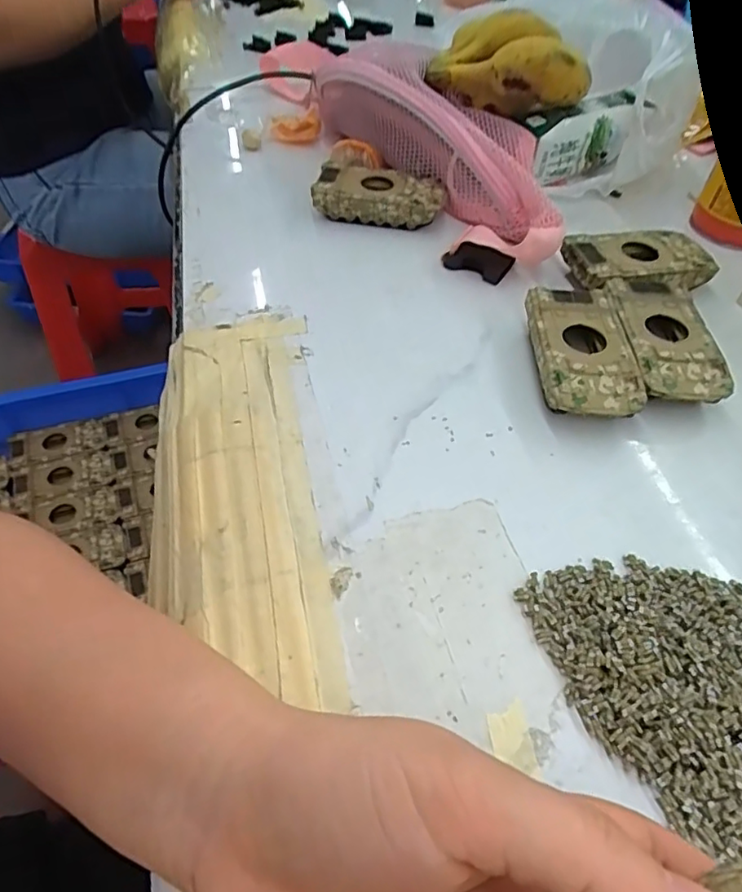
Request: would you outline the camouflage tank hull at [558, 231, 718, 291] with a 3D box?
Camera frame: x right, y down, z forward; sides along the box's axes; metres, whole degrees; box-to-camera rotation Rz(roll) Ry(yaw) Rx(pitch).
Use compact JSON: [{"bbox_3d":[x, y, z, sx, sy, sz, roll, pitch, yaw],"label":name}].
[{"bbox_3d":[0.181,-0.120,0.388,0.096,0.025,0.054,-9,51,-9],"label":"camouflage tank hull"}]

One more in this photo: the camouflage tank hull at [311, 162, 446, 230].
[{"bbox_3d":[0.007,-0.190,0.438,0.093,0.030,0.044,9,51,5],"label":"camouflage tank hull"}]

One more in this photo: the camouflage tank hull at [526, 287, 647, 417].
[{"bbox_3d":[0.118,-0.051,0.330,0.051,0.026,0.094,1,50,-2],"label":"camouflage tank hull"}]

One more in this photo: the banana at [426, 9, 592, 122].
[{"bbox_3d":[0.106,-0.289,0.440,0.120,0.065,0.051,-5,51,-6],"label":"banana"}]

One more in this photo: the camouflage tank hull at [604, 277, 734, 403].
[{"bbox_3d":[0.171,-0.062,0.340,0.051,0.023,0.099,0,50,-2],"label":"camouflage tank hull"}]

